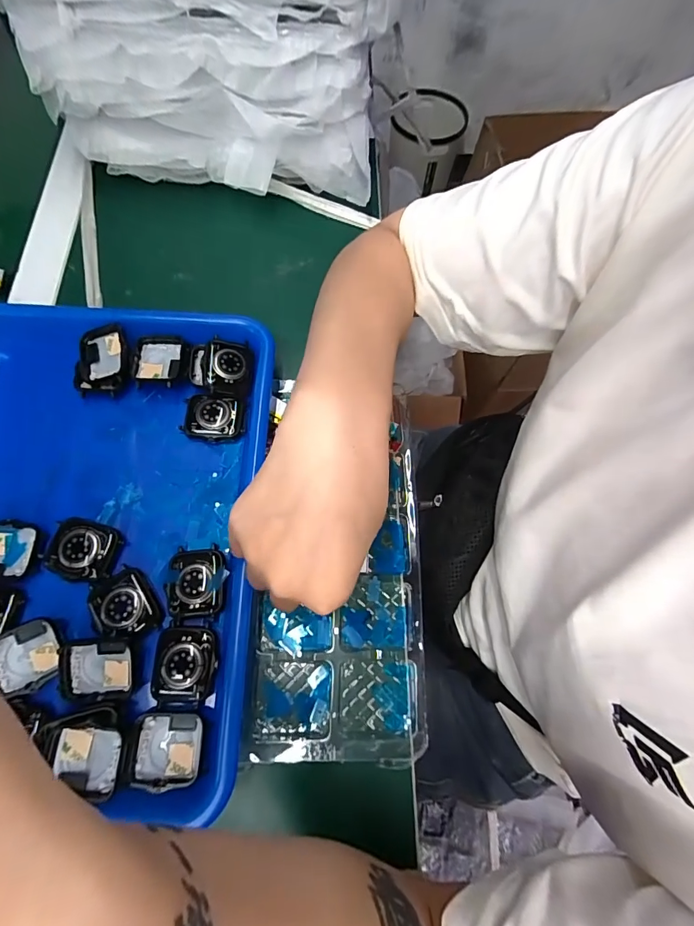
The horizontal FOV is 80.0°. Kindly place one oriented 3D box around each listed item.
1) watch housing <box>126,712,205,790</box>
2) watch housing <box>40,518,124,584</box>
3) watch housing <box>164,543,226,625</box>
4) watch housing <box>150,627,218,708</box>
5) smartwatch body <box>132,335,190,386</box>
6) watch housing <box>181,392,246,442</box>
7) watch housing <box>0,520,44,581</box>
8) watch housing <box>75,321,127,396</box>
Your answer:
[{"bbox_3d":[-0.104,0.164,0.239,0.038,0.011,0.037,-2,70,-3],"label":"watch housing"},{"bbox_3d":[-0.175,0.057,0.272,0.043,0.009,0.039,11,70,2],"label":"watch housing"},{"bbox_3d":[-0.099,0.078,0.271,0.036,0.012,0.045,-1,70,-2],"label":"watch housing"},{"bbox_3d":[-0.100,0.124,0.253,0.037,0.006,0.042,4,70,-1],"label":"watch housing"},{"bbox_3d":[-0.143,-0.078,0.318,0.039,0.010,0.044,-2,70,-3],"label":"smartwatch body"},{"bbox_3d":[-0.100,-0.034,0.311,0.045,0.009,0.035,4,70,-1],"label":"watch housing"},{"bbox_3d":[-0.224,0.057,0.271,0.045,0.007,0.037,-1,70,-2],"label":"watch housing"},{"bbox_3d":[-0.184,-0.080,0.313,0.039,0.010,0.052,-2,70,-3],"label":"watch housing"}]

